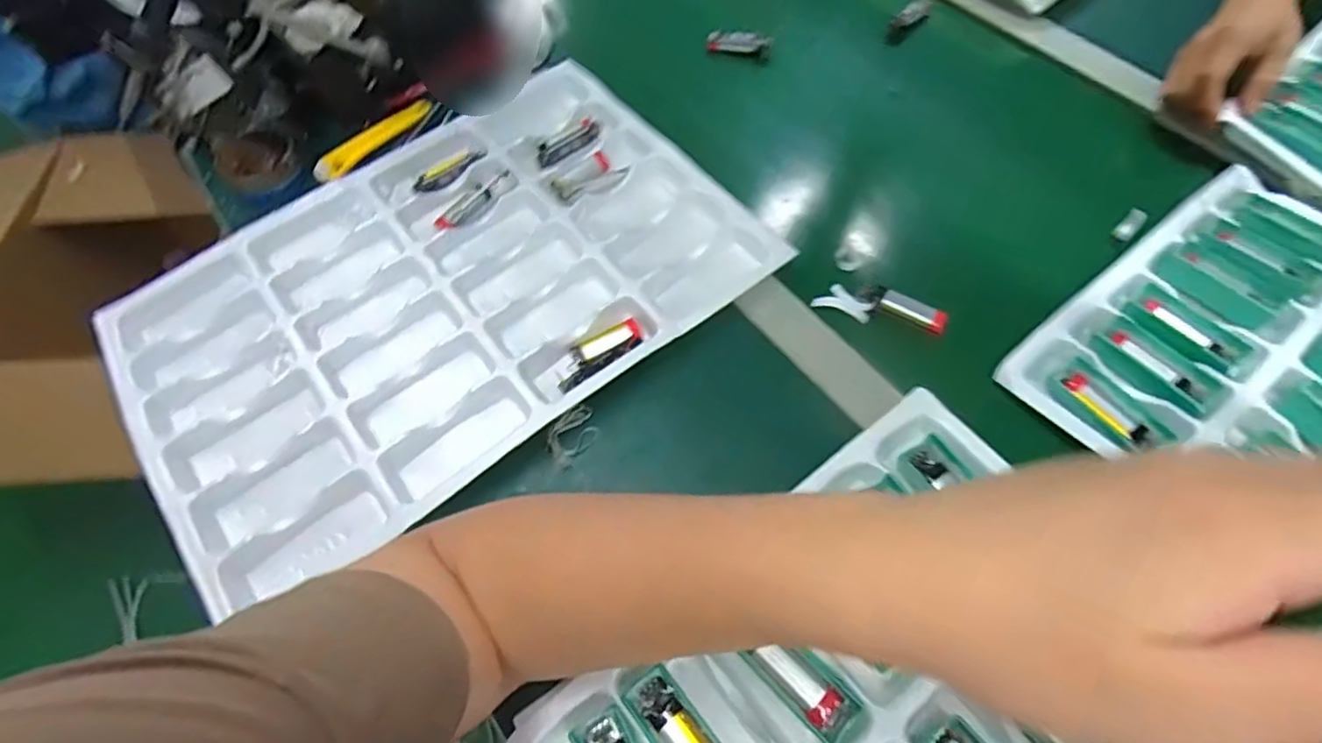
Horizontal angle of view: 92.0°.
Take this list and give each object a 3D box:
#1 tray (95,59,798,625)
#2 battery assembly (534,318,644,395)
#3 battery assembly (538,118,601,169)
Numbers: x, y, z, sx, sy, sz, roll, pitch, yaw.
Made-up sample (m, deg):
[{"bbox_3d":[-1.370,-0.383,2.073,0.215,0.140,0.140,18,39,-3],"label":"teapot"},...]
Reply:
[{"bbox_3d":[-0.168,-0.069,0.501,0.453,0.025,0.299,-35,64,-16],"label":"tray"},{"bbox_3d":[-0.052,-0.011,0.474,0.085,0.015,0.029,-32,64,-14],"label":"battery assembly"},{"bbox_3d":[-0.085,-0.209,0.582,0.065,0.011,0.017,-35,64,-16],"label":"battery assembly"}]

